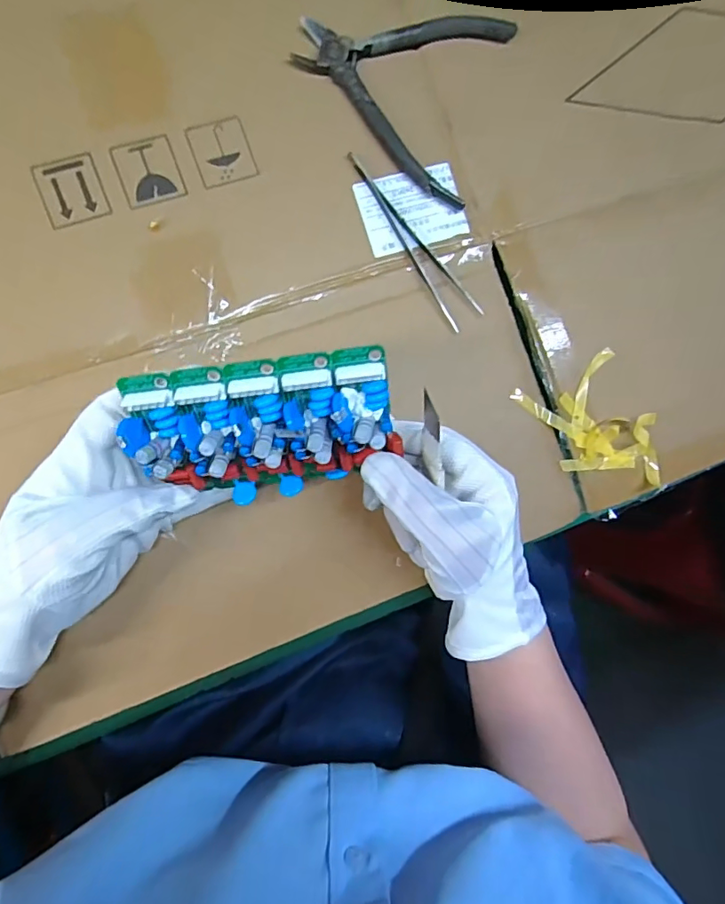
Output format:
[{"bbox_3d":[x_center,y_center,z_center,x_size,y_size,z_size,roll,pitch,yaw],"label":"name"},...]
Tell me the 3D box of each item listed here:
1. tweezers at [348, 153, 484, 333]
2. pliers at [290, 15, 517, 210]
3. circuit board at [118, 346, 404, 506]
[{"bbox_3d":[0.034,-0.141,0.342,0.022,0.006,0.133,-36,93,-8],"label":"tweezers"},{"bbox_3d":[0.021,-0.246,0.341,0.133,0.013,0.126,17,85,-7],"label":"pliers"},{"bbox_3d":[-0.049,-0.008,0.259,0.128,0.024,0.075,-6,119,3],"label":"circuit board"}]

